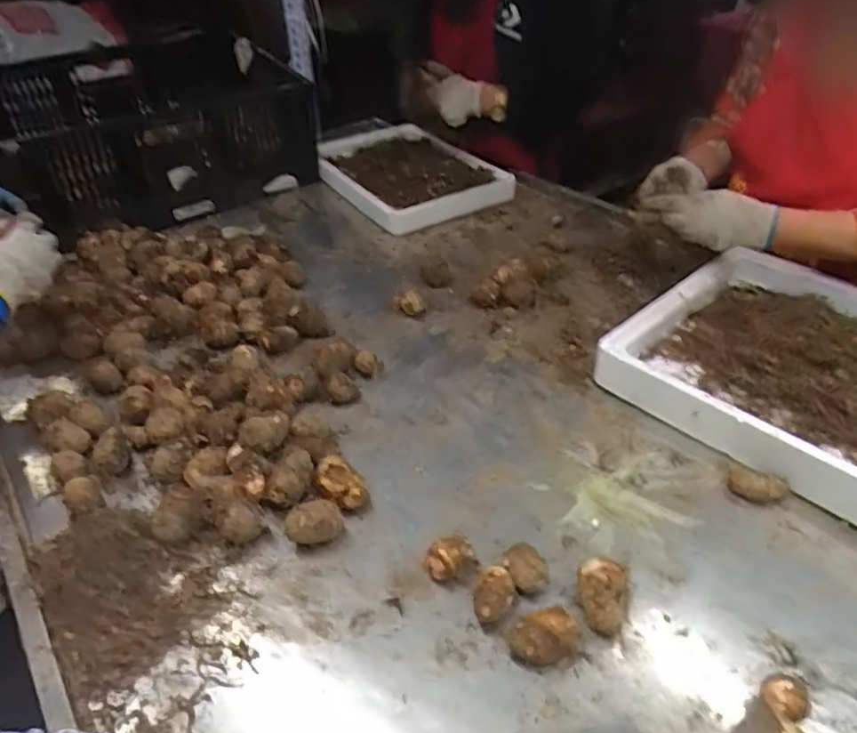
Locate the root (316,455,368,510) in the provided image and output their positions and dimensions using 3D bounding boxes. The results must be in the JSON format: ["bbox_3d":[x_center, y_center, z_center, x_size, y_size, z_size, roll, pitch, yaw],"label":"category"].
[{"bbox_3d":[-0.096,0.131,0.677,0.061,0.045,0.041,26,47,31],"label":"root"}]

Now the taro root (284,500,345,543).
[{"bbox_3d":[-0.118,0.160,0.639,0.055,0.041,0.038,-6,39,-4],"label":"taro root"}]

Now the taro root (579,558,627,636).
[{"bbox_3d":[0.158,0.209,0.561,0.048,0.042,0.060,0,39,4],"label":"taro root"}]

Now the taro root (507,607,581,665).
[{"bbox_3d":[0.097,0.231,0.527,0.054,0.040,0.034,-13,40,-13],"label":"taro root"}]

